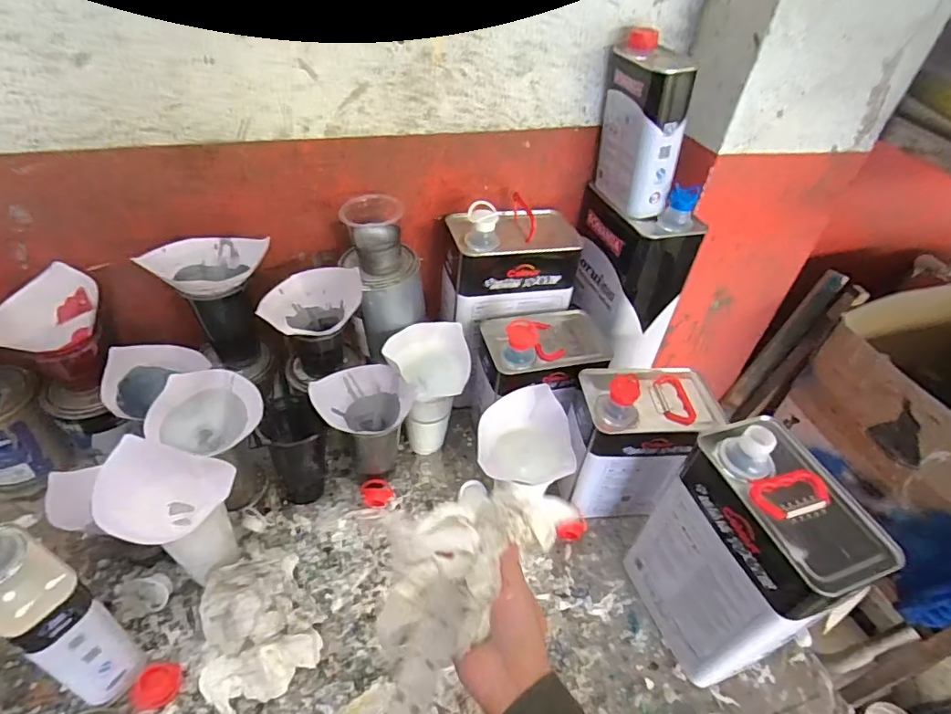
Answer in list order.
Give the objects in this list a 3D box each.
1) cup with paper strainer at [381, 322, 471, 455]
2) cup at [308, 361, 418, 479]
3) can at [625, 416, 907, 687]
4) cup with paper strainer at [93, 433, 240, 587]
[{"bbox_3d":[-0.067,0.044,0.753,0.105,0.166,0.109,4,43,-4],"label":"cup with paper strainer"},{"bbox_3d":[-0.148,0.090,0.693,0.110,0.140,0.101,-18,49,-25],"label":"cup"},{"bbox_3d":[0.281,0.215,0.571,0.114,0.271,0.164,-13,47,-20],"label":"can"},{"bbox_3d":[-0.329,0.177,0.579,0.107,0.160,0.100,4,43,-4],"label":"cup with paper strainer"}]

